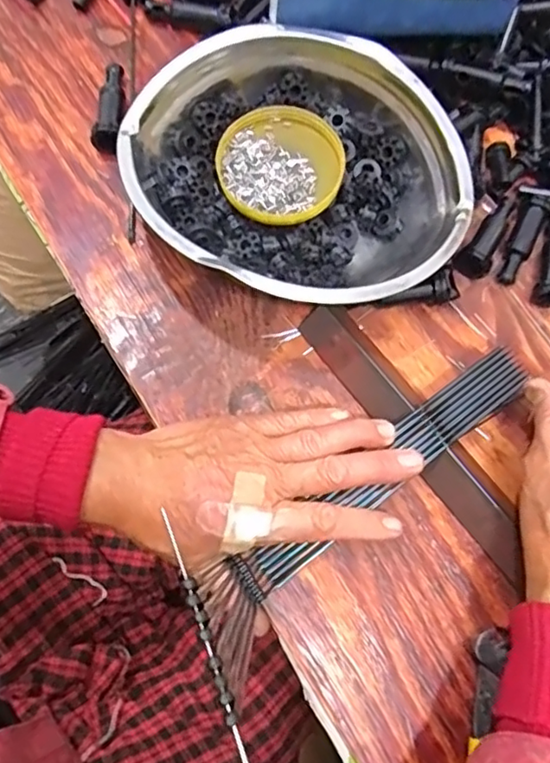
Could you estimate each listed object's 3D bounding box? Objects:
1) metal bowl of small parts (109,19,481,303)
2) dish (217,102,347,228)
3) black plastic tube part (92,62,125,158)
[{"bbox_3d":[0.013,-0.131,0.398,0.216,0.056,0.189,-5,75,-5],"label":"metal bowl of small parts"},{"bbox_3d":[0.004,-0.145,0.409,0.080,0.013,0.087,1,75,-3],"label":"dish"},{"bbox_3d":[-0.114,-0.192,0.429,0.016,0.024,0.079,4,75,-3],"label":"black plastic tube part"}]

